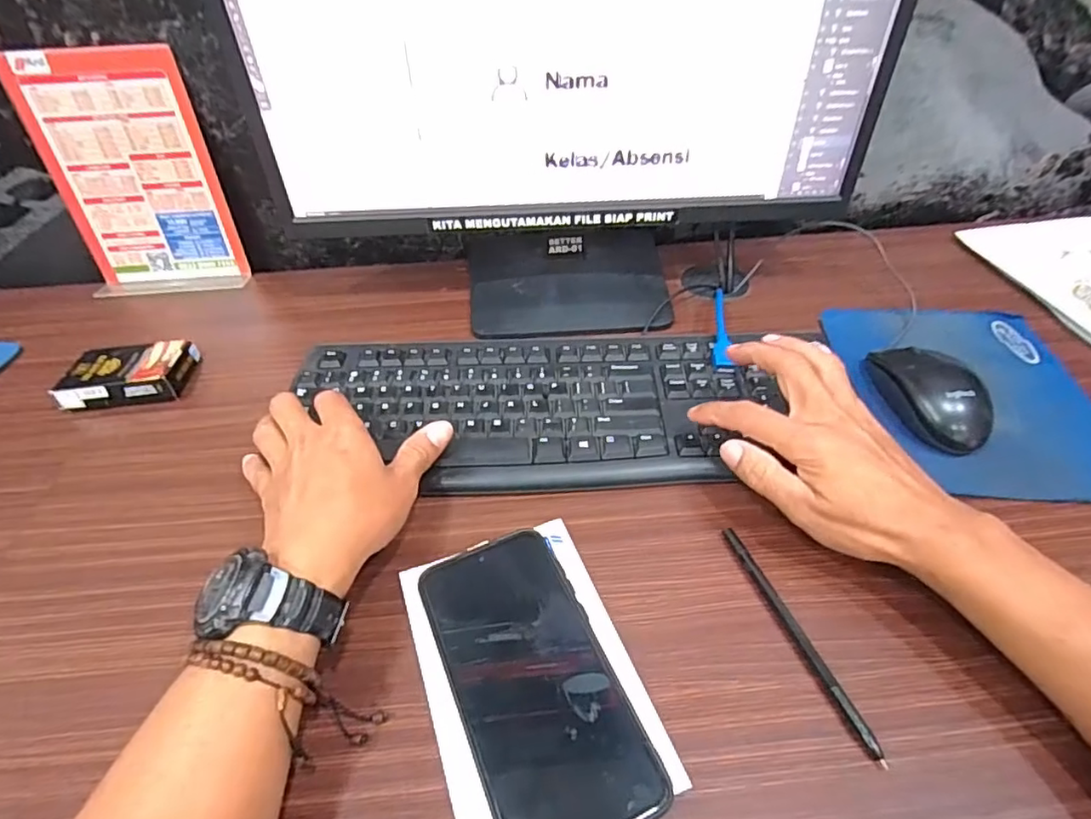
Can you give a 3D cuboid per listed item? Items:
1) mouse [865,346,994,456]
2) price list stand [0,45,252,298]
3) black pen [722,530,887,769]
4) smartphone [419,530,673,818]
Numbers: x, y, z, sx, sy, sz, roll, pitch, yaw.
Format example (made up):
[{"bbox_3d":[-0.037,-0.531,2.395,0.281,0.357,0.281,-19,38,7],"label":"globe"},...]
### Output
[{"bbox_3d":[0.283,-0.012,0.431,0.060,0.039,0.096,-17,47,-14],"label":"mouse"},{"bbox_3d":[-0.395,-0.216,0.561,0.152,0.207,0.051,-4,46,-2],"label":"price list stand"},{"bbox_3d":[0.139,0.124,0.325,0.008,0.007,0.139,-15,47,-12],"label":"black pen"},{"bbox_3d":[-0.008,0.141,0.306,0.078,0.014,0.159,-19,48,-16],"label":"smartphone"}]

